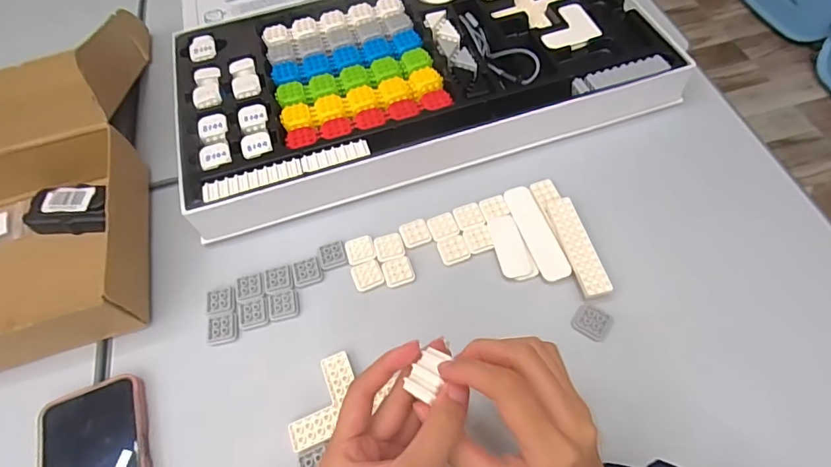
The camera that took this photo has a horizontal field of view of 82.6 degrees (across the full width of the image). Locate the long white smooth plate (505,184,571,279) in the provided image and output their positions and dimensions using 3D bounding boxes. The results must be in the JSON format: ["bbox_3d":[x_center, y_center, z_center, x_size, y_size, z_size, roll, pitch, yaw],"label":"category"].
[{"bbox_3d":[0.118,-0.001,0.465,0.027,0.011,0.105,-17,60,-6],"label":"long white smooth plate"}]

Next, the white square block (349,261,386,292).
[{"bbox_3d":[-0.046,0.040,0.454,0.028,0.004,0.027,-19,60,-7],"label":"white square block"}]

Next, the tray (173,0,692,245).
[{"bbox_3d":[0.000,-0.192,0.554,0.529,0.046,0.309,-17,60,-6],"label":"tray"}]

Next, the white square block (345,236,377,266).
[{"bbox_3d":[-0.055,0.015,0.467,0.028,0.004,0.030,-17,60,-6],"label":"white square block"}]

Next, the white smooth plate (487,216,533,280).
[{"bbox_3d":[0.090,0.013,0.461,0.027,0.010,0.065,-13,60,-3],"label":"white smooth plate"}]

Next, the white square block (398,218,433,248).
[{"bbox_3d":[0.000,-0.001,0.473,0.027,0.004,0.030,-23,61,-9],"label":"white square block"}]

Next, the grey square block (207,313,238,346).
[{"bbox_3d":[-0.179,0.088,0.440,0.026,0.004,0.029,-10,60,-2],"label":"grey square block"}]

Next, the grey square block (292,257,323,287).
[{"bbox_3d":[-0.105,0.037,0.458,0.027,0.004,0.025,-15,60,-5],"label":"grey square block"}]

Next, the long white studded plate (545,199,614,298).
[{"bbox_3d":[0.153,0.010,0.447,0.025,0.004,0.104,-17,60,5],"label":"long white studded plate"}]

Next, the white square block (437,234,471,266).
[{"bbox_3d":[0.037,0.016,0.461,0.027,0.005,0.027,-20,60,-7],"label":"white square block"}]

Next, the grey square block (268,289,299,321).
[{"bbox_3d":[-0.124,0.067,0.441,0.026,0.005,0.027,-15,60,-5],"label":"grey square block"}]

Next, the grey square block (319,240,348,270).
[{"bbox_3d":[-0.082,0.020,0.466,0.025,0.004,0.028,-16,60,-5],"label":"grey square block"}]

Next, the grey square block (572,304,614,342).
[{"bbox_3d":[0.157,0.079,0.420,0.030,0.010,0.028,25,65,17],"label":"grey square block"}]

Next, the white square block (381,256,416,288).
[{"bbox_3d":[-0.016,0.036,0.454,0.028,0.004,0.027,-17,60,-6],"label":"white square block"}]

